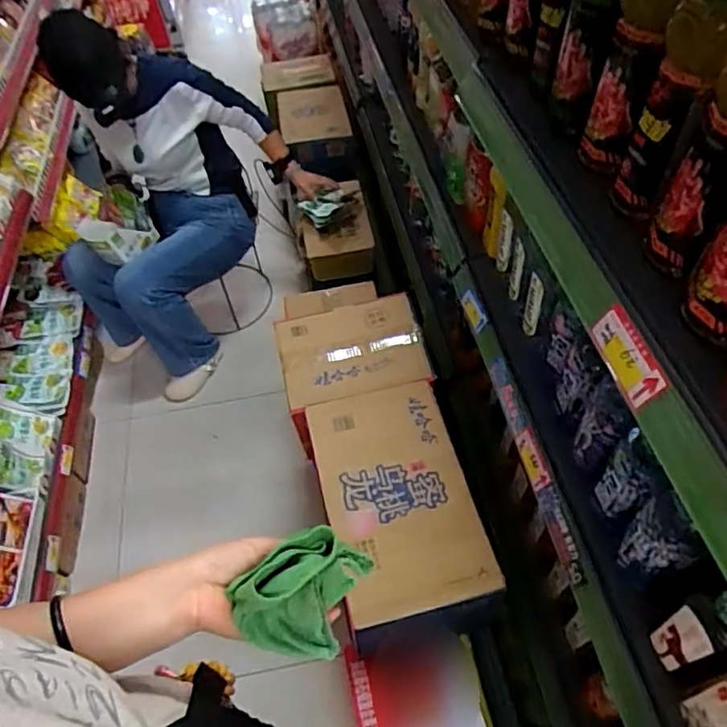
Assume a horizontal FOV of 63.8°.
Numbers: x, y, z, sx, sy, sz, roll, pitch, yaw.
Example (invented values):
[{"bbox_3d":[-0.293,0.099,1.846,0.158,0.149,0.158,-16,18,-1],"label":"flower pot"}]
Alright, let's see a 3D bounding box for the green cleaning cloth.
[{"bbox_3d":[-0.052,0.180,0.474,0.083,0.072,0.094,15,56,16],"label":"green cleaning cloth"}]

